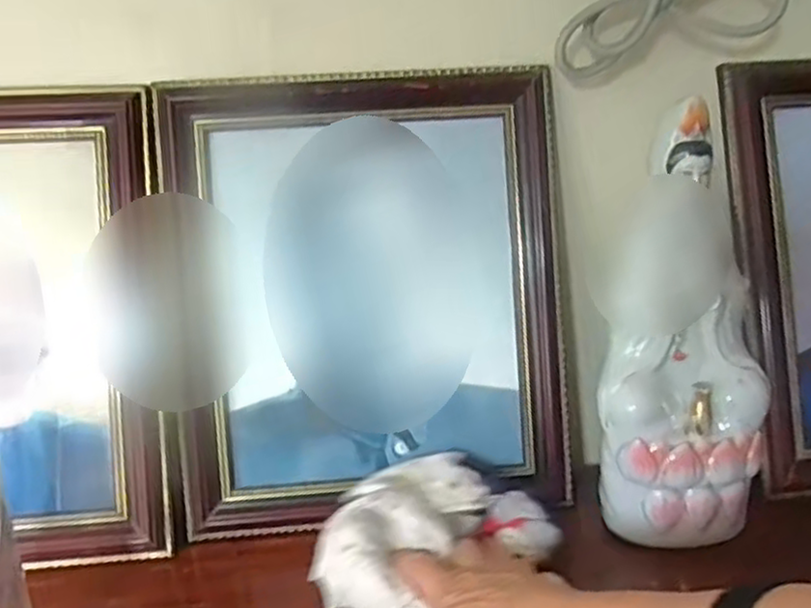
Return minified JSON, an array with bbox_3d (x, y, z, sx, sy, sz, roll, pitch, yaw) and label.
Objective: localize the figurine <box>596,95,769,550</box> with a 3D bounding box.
[{"bbox_3d":[0.208,0.031,0.543,0.115,0.293,0.081,4,18,20],"label":"figurine"}]

